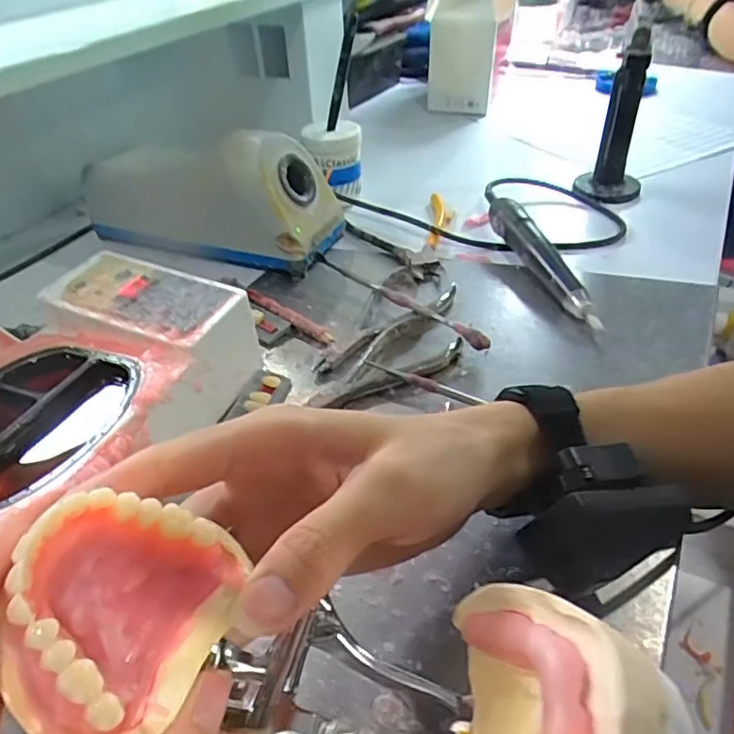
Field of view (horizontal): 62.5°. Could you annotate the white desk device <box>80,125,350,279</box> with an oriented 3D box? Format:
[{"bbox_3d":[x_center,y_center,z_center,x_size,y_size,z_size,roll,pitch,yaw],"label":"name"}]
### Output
[{"bbox_3d":[-0.137,-0.151,0.511,0.214,0.088,0.082,12,42,18],"label":"white desk device"}]

